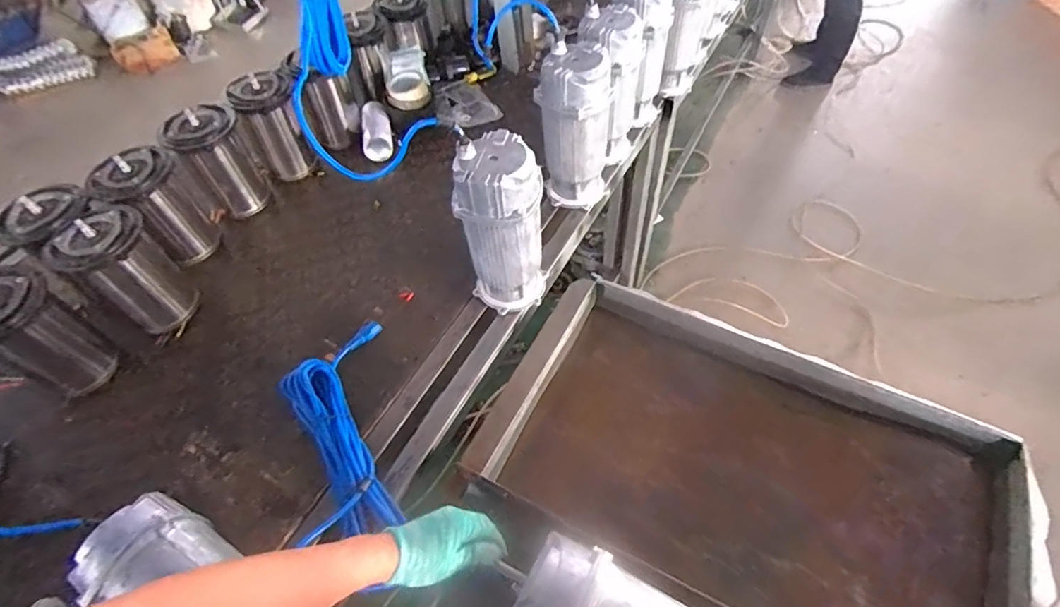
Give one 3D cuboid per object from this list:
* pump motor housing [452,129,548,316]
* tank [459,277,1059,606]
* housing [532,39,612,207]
[{"bbox_3d":[-0.045,-0.113,0.859,0.133,0.310,0.114,-8,53,-3],"label":"pump motor housing"},{"bbox_3d":[0.311,0.301,0.806,0.746,0.187,0.517,22,57,19],"label":"tank"},{"bbox_3d":[0.086,-0.334,1.008,0.140,0.290,0.123,0,53,3],"label":"housing"}]

